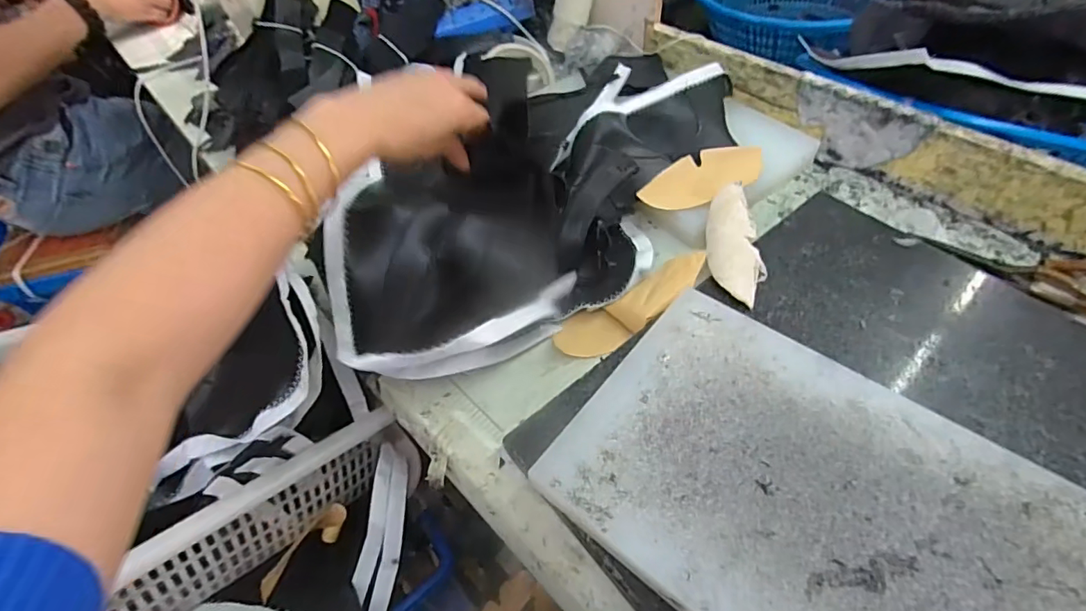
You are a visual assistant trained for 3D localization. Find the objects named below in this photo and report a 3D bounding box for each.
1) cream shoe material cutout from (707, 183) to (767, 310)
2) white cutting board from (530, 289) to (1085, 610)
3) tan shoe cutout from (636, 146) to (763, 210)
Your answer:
[{"bbox_3d":[0.170,-0.058,0.445,0.045,0.023,0.129,0,51,5],"label":"cream shoe material cutout"},{"bbox_3d":[0.164,0.117,0.295,0.290,0.024,0.191,33,57,26],"label":"white cutting board"},{"bbox_3d":[0.157,-0.127,0.497,0.128,0.005,0.049,-25,77,-10],"label":"tan shoe cutout"}]

